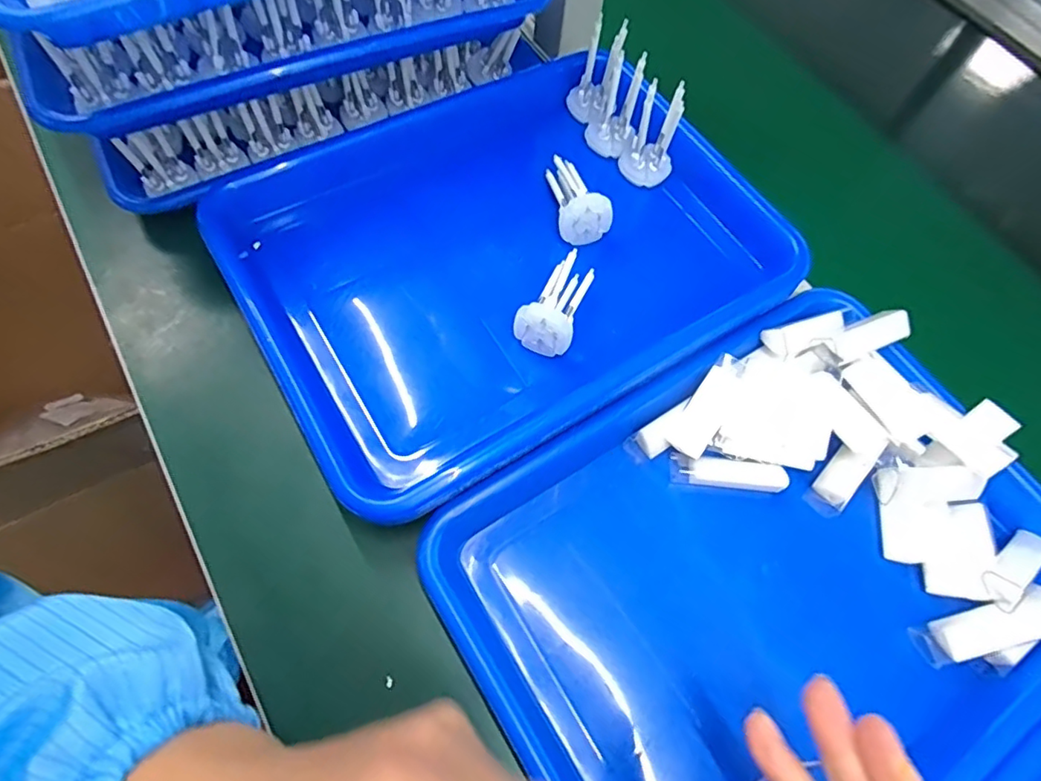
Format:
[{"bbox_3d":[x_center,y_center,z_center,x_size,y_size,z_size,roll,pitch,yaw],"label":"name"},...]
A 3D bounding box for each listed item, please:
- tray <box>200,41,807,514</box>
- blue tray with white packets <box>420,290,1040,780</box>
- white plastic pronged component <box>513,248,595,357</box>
[{"bbox_3d":[-0.008,-0.095,0.373,0.330,0.047,0.248,-31,72,-13],"label":"tray"},{"bbox_3d":[0.140,0.099,0.315,0.324,0.032,0.241,-29,72,-12],"label":"blue tray with white packets"},{"bbox_3d":[0.027,-0.056,0.350,0.033,0.027,0.068,30,71,10],"label":"white plastic pronged component"}]

